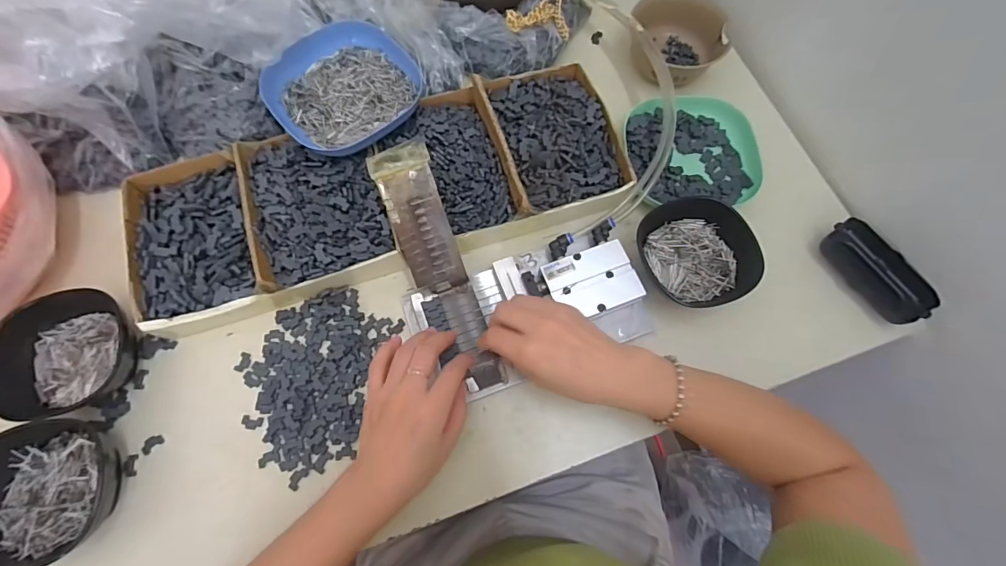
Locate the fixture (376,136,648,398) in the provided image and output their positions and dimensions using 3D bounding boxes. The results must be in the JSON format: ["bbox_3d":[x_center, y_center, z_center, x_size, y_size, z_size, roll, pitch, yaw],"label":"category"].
[{"bbox_3d":[0.008,-0.030,0.409,0.207,0.079,0.219,-20,72,-7],"label":"fixture"}]

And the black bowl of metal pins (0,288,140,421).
[{"bbox_3d":[-0.382,0.062,0.398,0.110,0.048,0.110,0,71,0],"label":"black bowl of metal pins"}]

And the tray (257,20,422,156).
[{"bbox_3d":[-0.163,-0.201,0.455,0.145,0.028,0.135,-38,75,-13],"label":"tray"}]

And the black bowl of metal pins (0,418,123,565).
[{"bbox_3d":[-0.369,0.170,0.363,0.112,0.047,0.108,0,71,0],"label":"black bowl of metal pins"}]

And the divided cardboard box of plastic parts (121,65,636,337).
[{"bbox_3d":[-0.119,-0.099,0.449,0.486,0.058,0.186,-14,71,-5],"label":"divided cardboard box of plastic parts"}]

